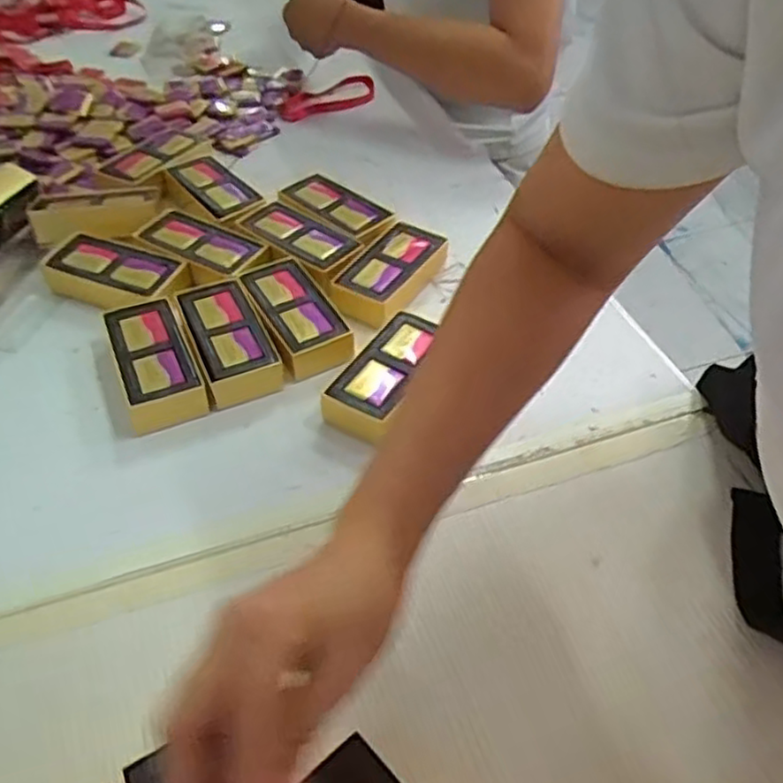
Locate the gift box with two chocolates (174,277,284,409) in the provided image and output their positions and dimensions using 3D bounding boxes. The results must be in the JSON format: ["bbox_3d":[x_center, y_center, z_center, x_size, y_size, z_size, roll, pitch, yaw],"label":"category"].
[{"bbox_3d":[-0.133,-0.044,0.562,0.056,0.030,0.119,-17,51,-18],"label":"gift box with two chocolates"}]

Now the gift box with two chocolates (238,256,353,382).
[{"bbox_3d":[-0.082,-0.063,0.582,0.059,0.026,0.121,-20,51,-20],"label":"gift box with two chocolates"}]

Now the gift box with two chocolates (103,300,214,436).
[{"bbox_3d":[-0.186,-0.027,0.543,0.060,0.036,0.120,-18,51,-19],"label":"gift box with two chocolates"}]

